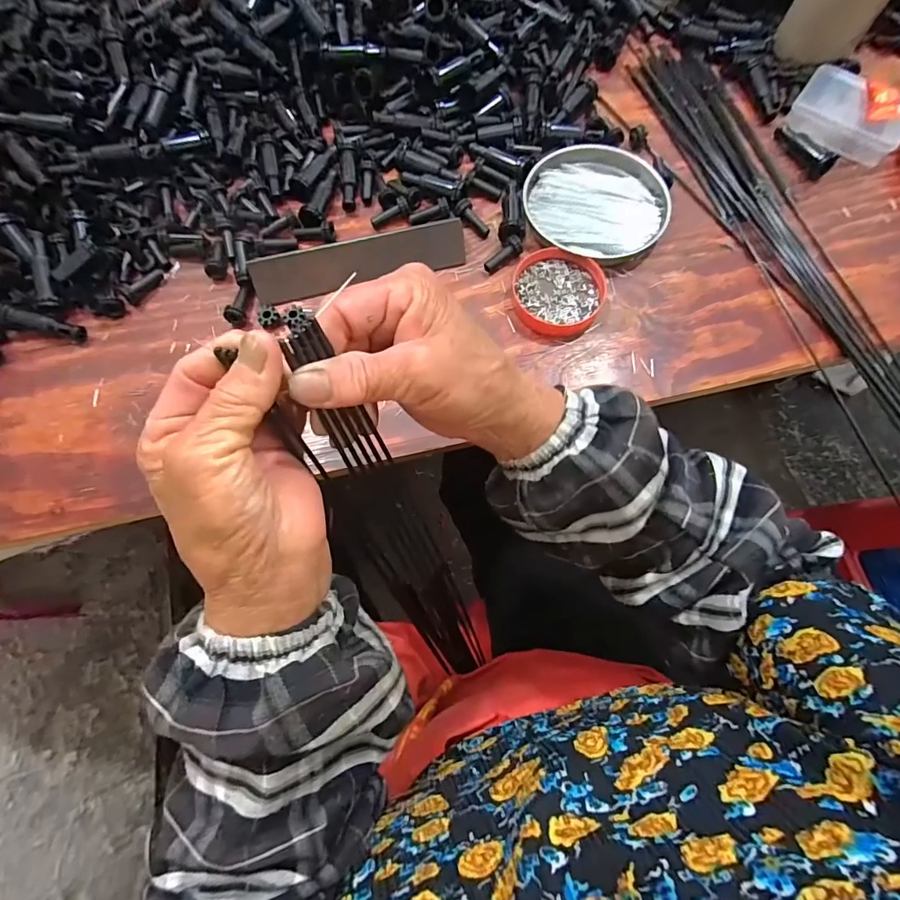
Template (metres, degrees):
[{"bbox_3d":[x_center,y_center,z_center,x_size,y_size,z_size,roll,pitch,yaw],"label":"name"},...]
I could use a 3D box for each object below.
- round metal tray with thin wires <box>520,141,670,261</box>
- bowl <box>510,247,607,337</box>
[{"bbox_3d":[0.138,-0.235,0.439,0.131,0.014,0.121,0,71,0],"label":"round metal tray with thin wires"},{"bbox_3d":[0.094,-0.139,0.410,0.080,0.013,0.076,0,71,0],"label":"bowl"}]

